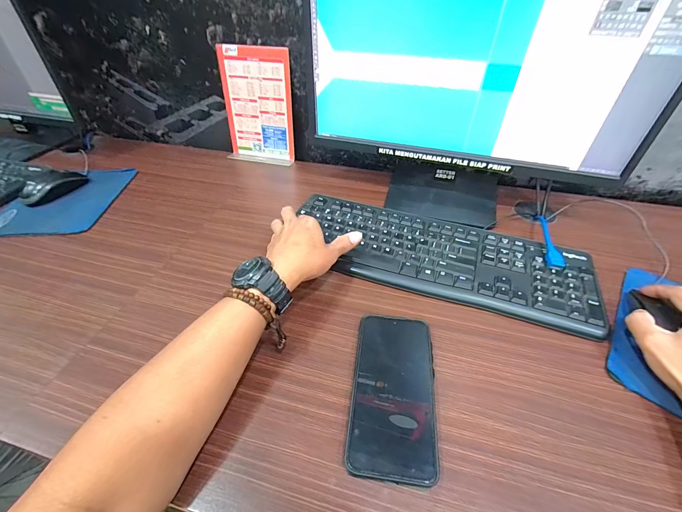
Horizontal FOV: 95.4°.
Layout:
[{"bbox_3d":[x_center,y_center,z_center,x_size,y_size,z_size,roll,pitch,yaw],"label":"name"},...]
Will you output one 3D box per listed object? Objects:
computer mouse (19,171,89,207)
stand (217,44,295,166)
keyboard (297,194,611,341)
[{"bbox_3d":[-0.530,-0.133,0.572,0.049,0.033,0.103,23,48,23],"label":"computer mouse"},{"bbox_3d":[-0.175,-0.305,0.649,0.150,0.209,0.047,11,44,13],"label":"stand"},{"bbox_3d":[0.128,-0.004,0.452,0.422,0.020,0.156,19,47,19],"label":"keyboard"}]

